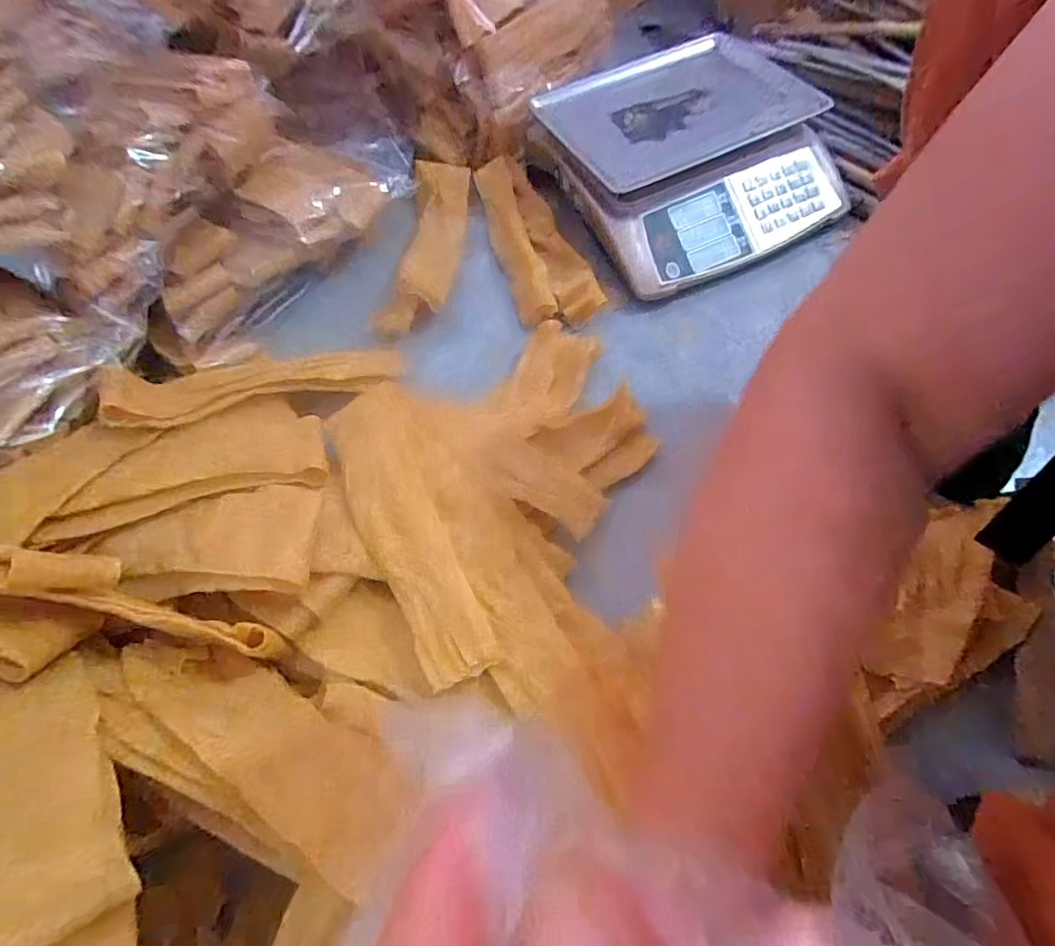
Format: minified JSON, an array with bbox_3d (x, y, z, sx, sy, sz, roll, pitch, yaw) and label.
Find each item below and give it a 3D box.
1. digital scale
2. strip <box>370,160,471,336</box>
[{"bbox_3d":[0.224,-0.438,0.764,0.357,0.091,0.346,-23,62,-9],"label":"digital scale"},{"bbox_3d":[-0.133,-0.318,0.749,0.081,0.040,0.319,3,61,6],"label":"strip"}]

